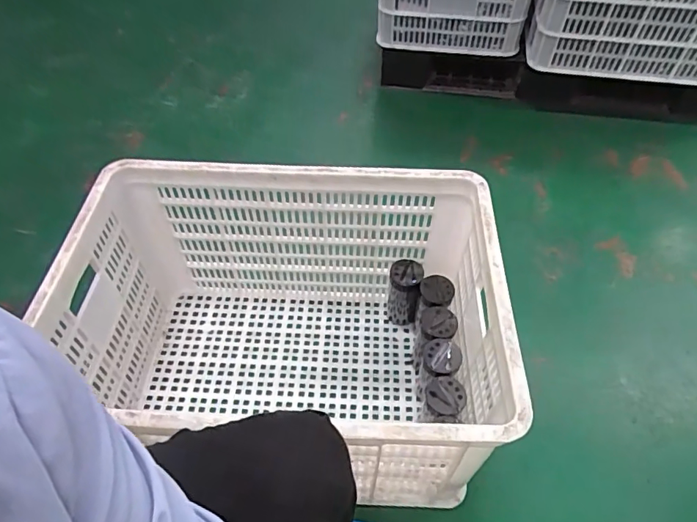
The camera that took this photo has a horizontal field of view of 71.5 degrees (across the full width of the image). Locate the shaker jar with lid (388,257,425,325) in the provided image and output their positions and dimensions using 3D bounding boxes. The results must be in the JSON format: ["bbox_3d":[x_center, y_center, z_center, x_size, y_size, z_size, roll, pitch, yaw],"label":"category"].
[{"bbox_3d":[0.111,0.063,0.964,0.061,0.162,0.071,9,53,8],"label":"shaker jar with lid"}]

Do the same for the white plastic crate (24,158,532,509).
[{"bbox_3d":[-0.091,0.127,0.788,0.611,0.365,0.413,0,53,2],"label":"white plastic crate"}]

